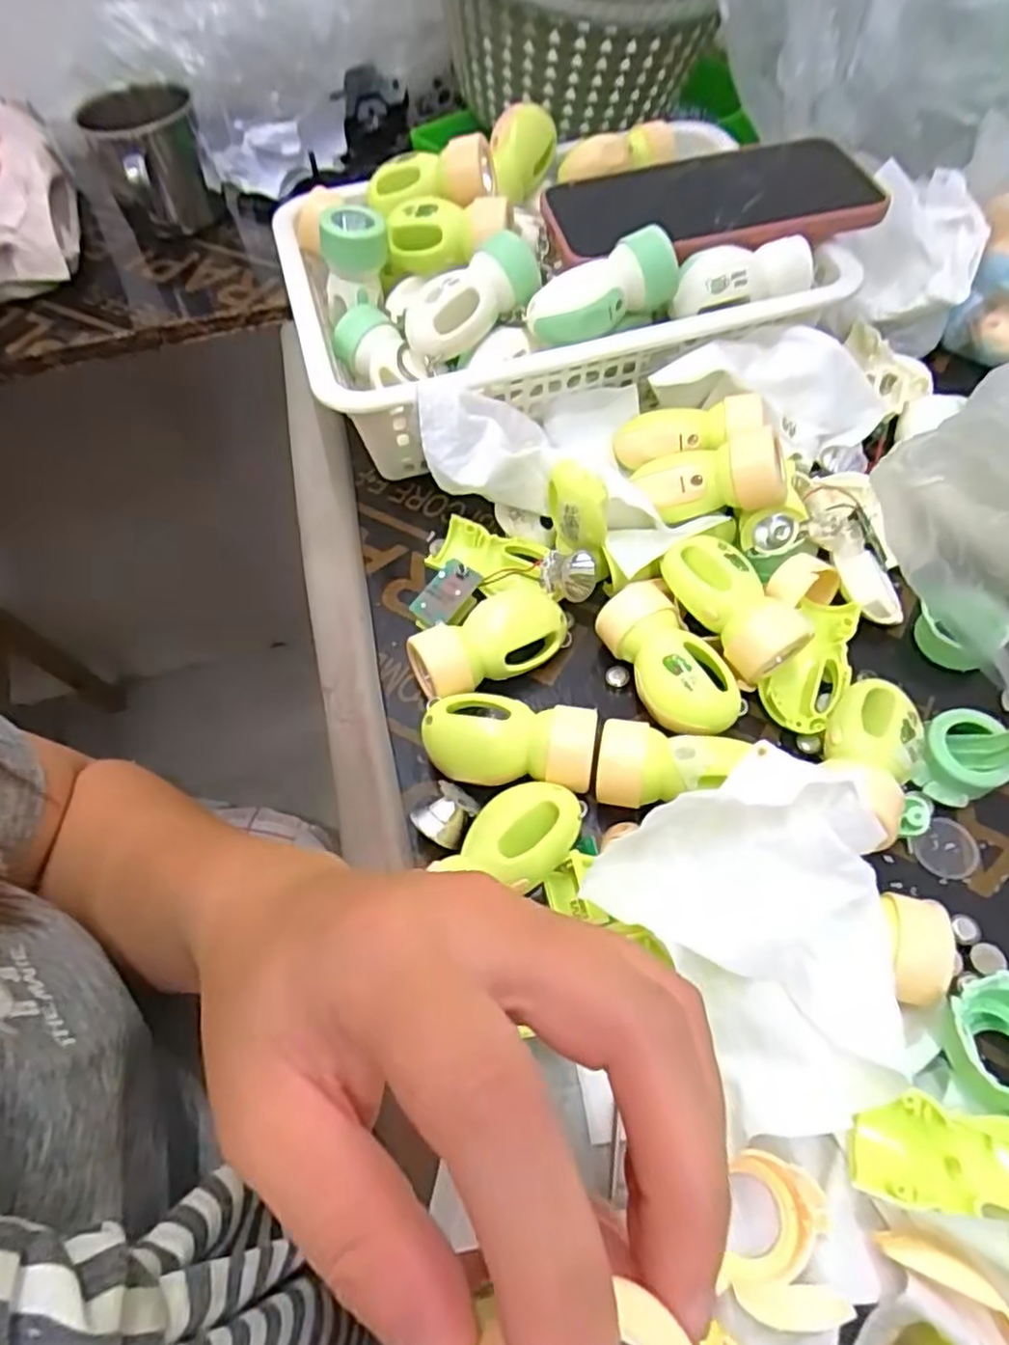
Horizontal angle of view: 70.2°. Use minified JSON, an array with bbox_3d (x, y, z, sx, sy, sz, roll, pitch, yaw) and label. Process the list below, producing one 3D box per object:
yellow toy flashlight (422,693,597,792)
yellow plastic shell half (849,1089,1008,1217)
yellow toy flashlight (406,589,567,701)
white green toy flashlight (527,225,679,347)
[{"bbox_3d":[0.002,0.030,0.287,0.067,0.033,0.033,6,59,8],"label":"yellow toy flashlight"},{"bbox_3d":[0.134,0.138,0.200,0.065,0.018,0.028,2,61,24],"label":"yellow plastic shell half"},{"bbox_3d":[-0.006,-0.011,0.314,0.068,0.028,0.028,-27,61,-12],"label":"yellow toy flashlight"},{"bbox_3d":[0.046,-0.175,0.335,0.070,0.036,0.028,-31,62,-14],"label":"white green toy flashlight"}]

